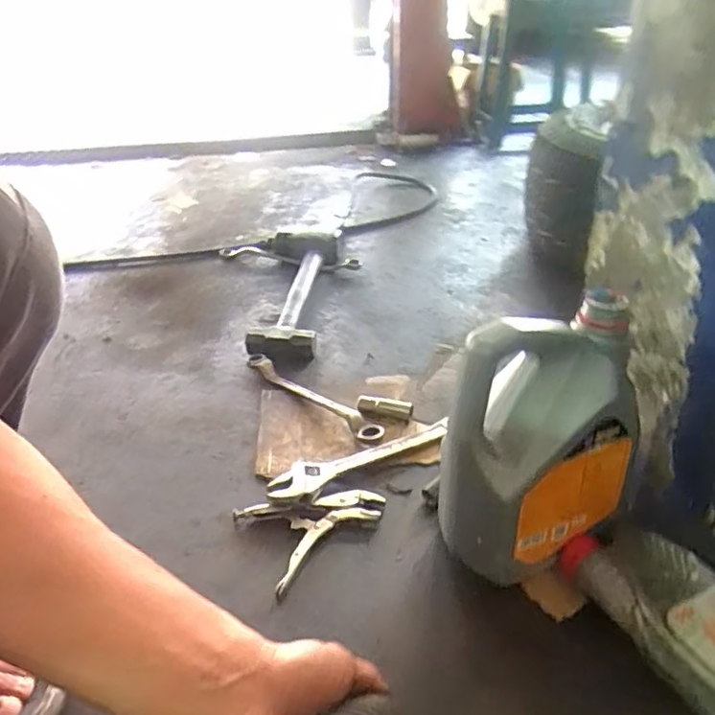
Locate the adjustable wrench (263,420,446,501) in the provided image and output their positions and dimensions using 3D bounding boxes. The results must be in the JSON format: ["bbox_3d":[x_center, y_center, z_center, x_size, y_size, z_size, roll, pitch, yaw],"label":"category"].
[{"bbox_3d":[0.006,0.128,0.806,0.257,0.021,0.058,-21,37,-25],"label":"adjustable wrench"}]

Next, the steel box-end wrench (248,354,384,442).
[{"bbox_3d":[-0.072,0.055,0.929,0.028,0.022,0.290,-30,41,-34],"label":"steel box-end wrench"}]

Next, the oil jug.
[{"bbox_3d":[0.177,0.093,0.613,0.186,0.274,0.094,-15,35,-17],"label":"oil jug"}]

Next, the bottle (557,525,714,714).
[{"bbox_3d":[0.301,0.243,0.563,0.106,0.056,0.231,-17,35,-20],"label":"bottle"}]

